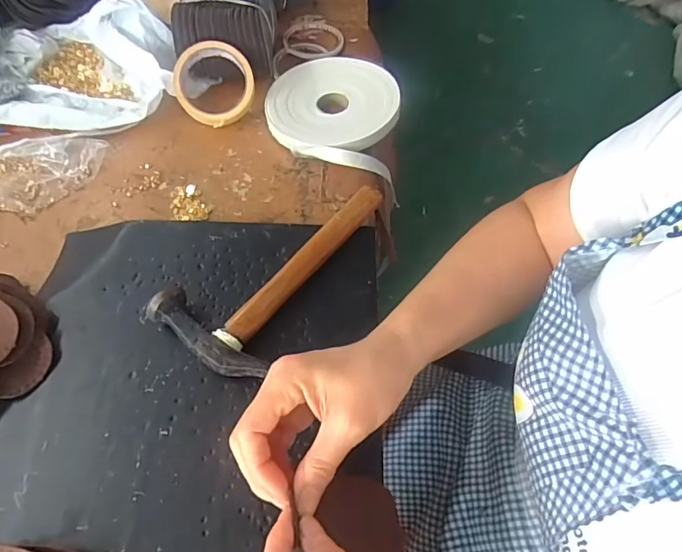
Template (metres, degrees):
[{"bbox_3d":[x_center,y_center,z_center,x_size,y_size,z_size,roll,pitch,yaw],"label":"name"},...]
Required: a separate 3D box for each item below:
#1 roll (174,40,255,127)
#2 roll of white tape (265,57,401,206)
[{"bbox_3d":[-0.154,-0.233,0.579,0.095,0.029,0.095,0,92,-6],"label":"roll"},{"bbox_3d":[-0.010,-0.207,0.580,0.154,0.036,0.184,1,58,-1],"label":"roll of white tape"}]

